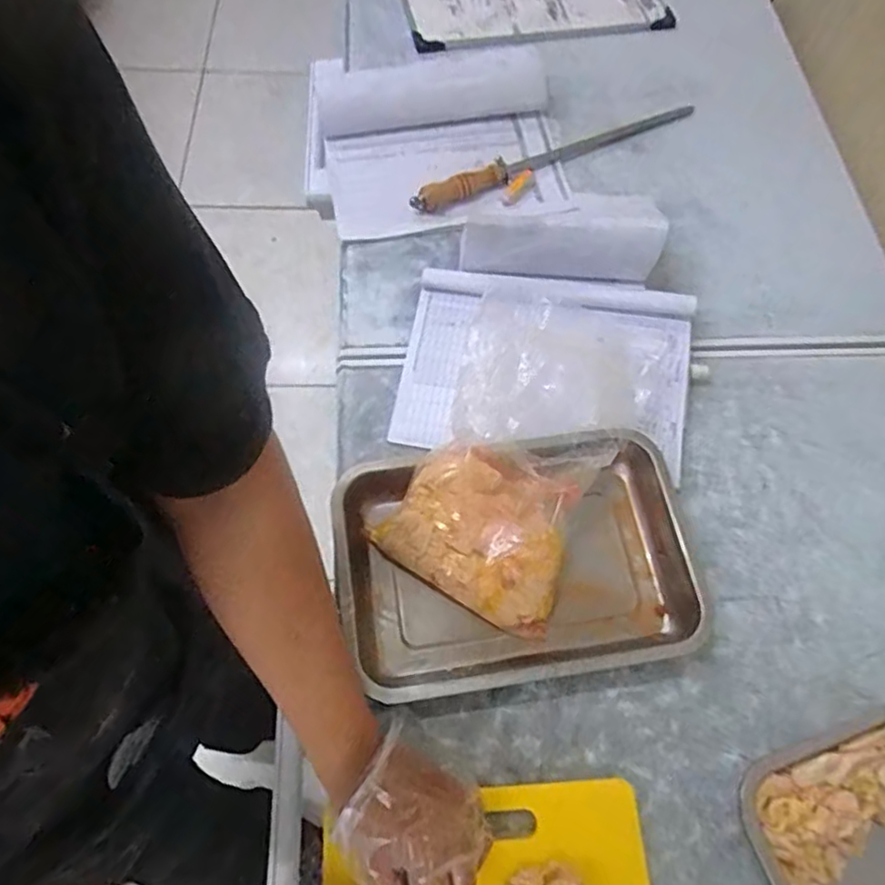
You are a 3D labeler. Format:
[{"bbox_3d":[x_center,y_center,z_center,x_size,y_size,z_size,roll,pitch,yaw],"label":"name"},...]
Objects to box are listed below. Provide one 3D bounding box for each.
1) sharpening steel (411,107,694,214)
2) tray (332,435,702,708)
[{"bbox_3d":[0.149,-0.378,0.876,0.424,0.024,0.047,-22,67,-14],"label":"sharpening steel"},{"bbox_3d":[0.071,0.106,0.602,0.299,0.058,0.208,-6,64,-6],"label":"tray"}]

